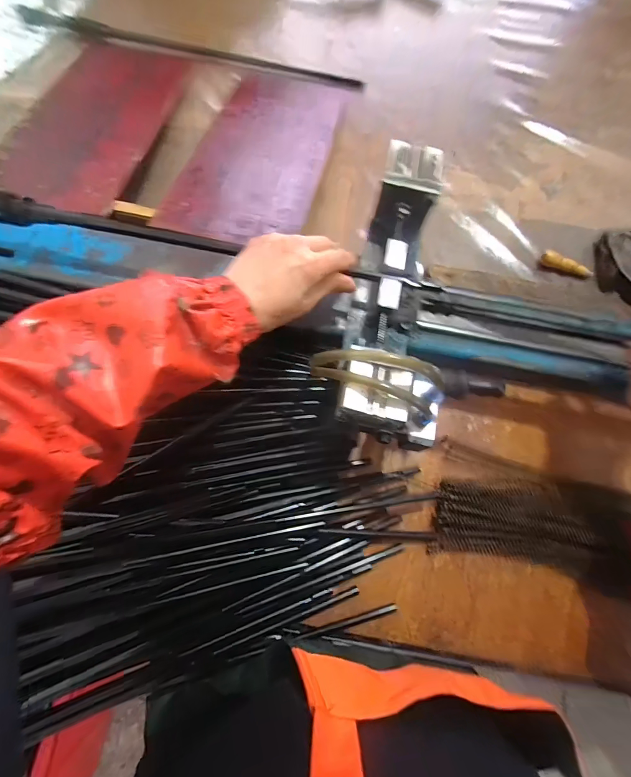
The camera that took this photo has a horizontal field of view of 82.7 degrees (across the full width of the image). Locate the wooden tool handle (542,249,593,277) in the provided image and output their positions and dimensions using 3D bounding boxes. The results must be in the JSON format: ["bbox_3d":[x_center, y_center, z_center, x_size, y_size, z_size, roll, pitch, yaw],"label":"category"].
[{"bbox_3d":[0.343,-0.169,0.487,0.063,0.022,0.019,31,77,5],"label":"wooden tool handle"}]

